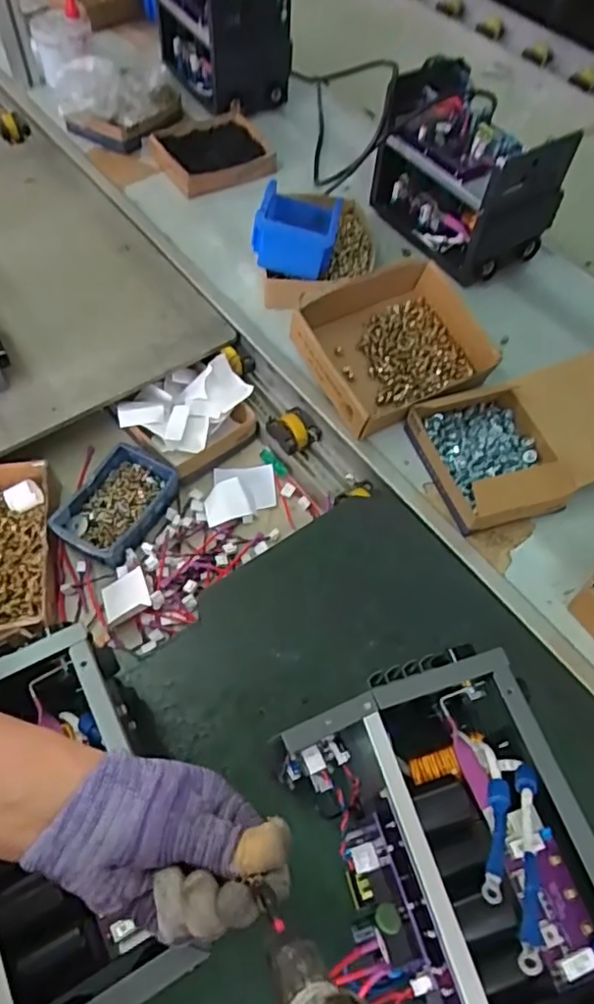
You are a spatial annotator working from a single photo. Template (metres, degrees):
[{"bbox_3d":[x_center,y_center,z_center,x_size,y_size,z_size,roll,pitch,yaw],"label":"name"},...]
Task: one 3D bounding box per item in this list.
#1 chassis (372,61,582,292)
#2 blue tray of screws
[{"bbox_3d":[0.234,-0.483,0.914,0.171,0.184,0.273,-28,64,-19],"label":"chassis"},{"bbox_3d":[-0.217,0.001,0.752,0.099,0.037,0.149,23,60,10],"label":"blue tray of screws"}]

